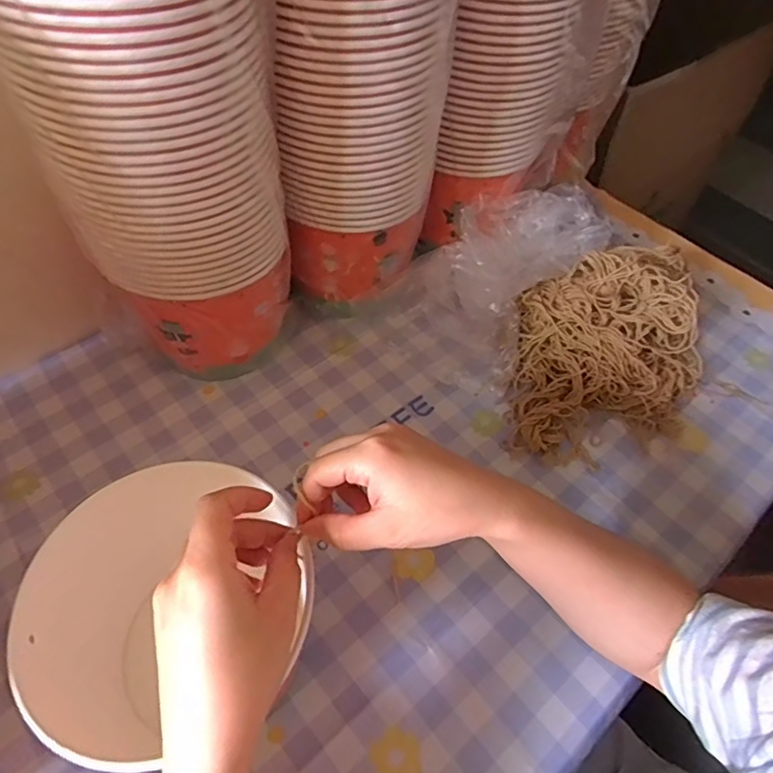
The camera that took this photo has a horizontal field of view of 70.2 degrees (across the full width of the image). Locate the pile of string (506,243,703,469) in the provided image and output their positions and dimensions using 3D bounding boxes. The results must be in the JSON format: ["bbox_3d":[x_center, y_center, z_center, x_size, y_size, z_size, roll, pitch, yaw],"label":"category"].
[{"bbox_3d":[0.224,-0.047,0.550,0.182,0.089,0.229,6,55,1],"label":"pile of string"}]

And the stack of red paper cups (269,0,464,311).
[{"bbox_3d":[-0.014,-0.240,0.449,0.126,0.393,0.117,7,55,2],"label":"stack of red paper cups"}]

